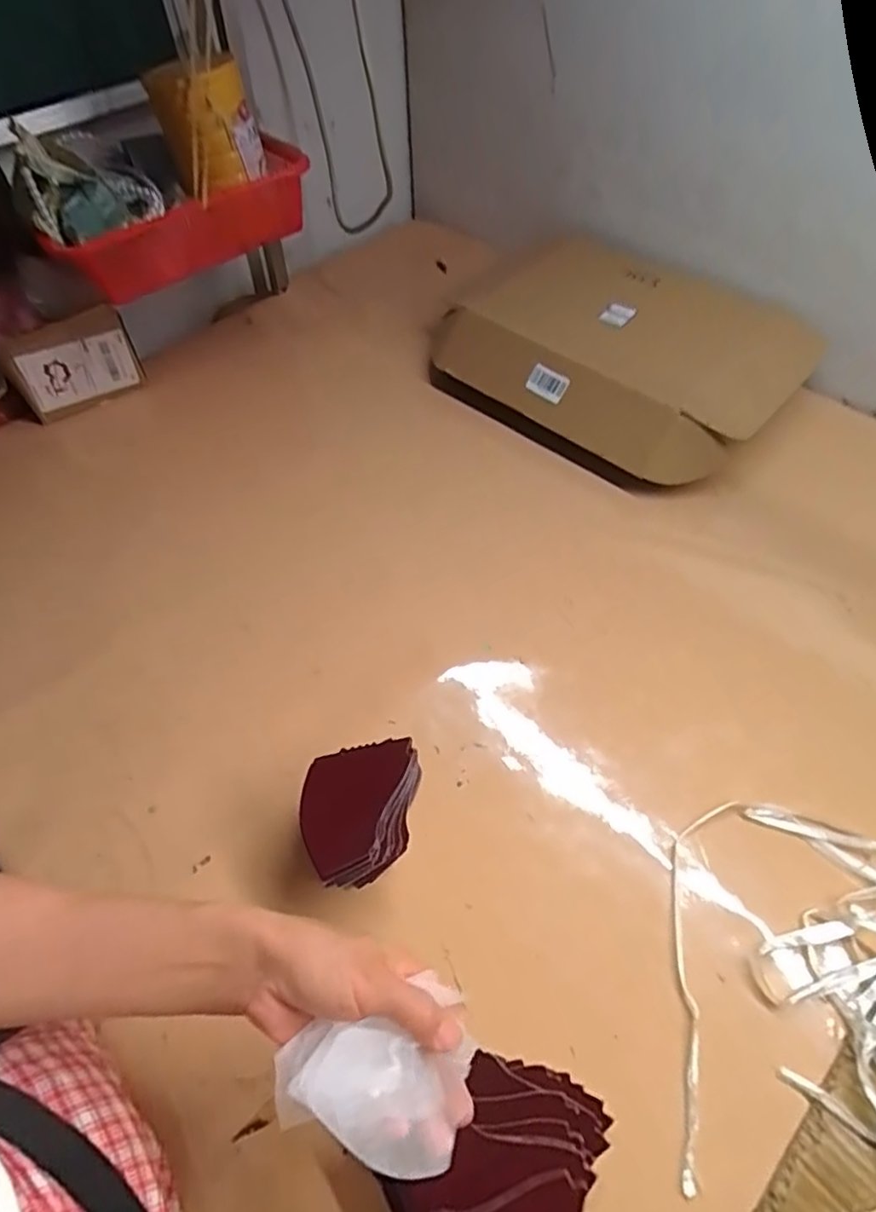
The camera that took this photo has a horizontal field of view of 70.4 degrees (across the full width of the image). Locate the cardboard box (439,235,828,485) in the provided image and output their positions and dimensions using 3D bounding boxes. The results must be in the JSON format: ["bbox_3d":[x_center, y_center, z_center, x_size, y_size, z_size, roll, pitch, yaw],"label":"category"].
[{"bbox_3d":[0.222,-0.327,0.794,0.426,0.088,0.290,35,61,25],"label":"cardboard box"}]

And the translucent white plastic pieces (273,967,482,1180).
[{"bbox_3d":[-0.027,0.240,0.308,0.098,0.031,0.074,-21,55,-13],"label":"translucent white plastic pieces"}]

